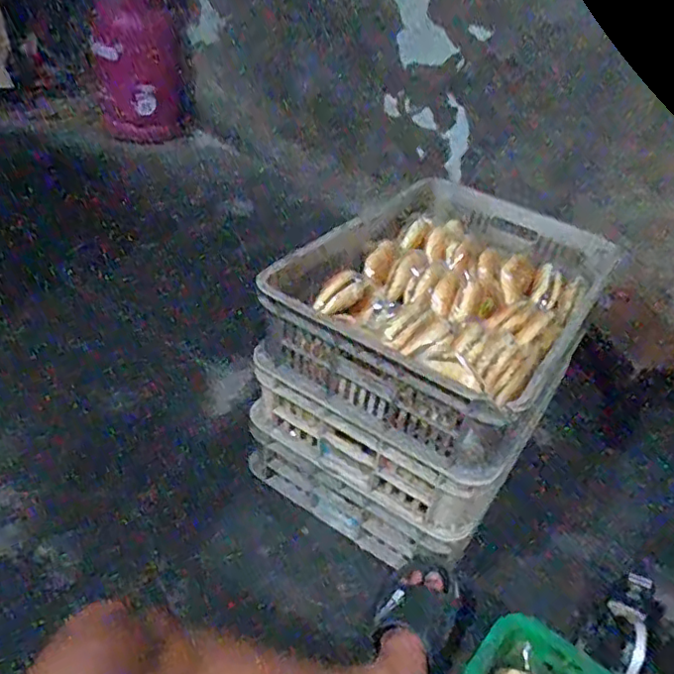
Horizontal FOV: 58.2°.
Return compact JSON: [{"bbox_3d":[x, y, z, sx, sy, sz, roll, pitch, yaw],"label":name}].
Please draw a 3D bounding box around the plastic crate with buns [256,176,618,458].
[{"bbox_3d":[0.191,-0.070,1.060,0.437,0.152,0.576,26,40,21],"label":"plastic crate with buns"}]

